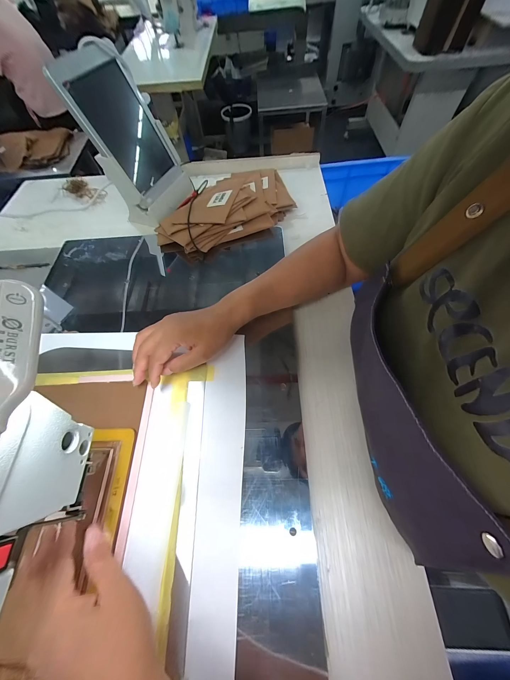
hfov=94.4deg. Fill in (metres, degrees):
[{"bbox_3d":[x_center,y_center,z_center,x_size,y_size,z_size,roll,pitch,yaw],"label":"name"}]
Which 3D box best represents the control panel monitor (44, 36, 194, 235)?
[{"bbox_3d":[-0.238,-0.383,0.468,0.052,0.250,0.163,12,59,32],"label":"control panel monitor"}]

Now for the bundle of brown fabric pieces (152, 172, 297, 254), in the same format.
[{"bbox_3d":[-0.068,-0.300,0.506,0.296,0.034,0.252,-19,64,-6],"label":"bundle of brown fabric pieces"}]

